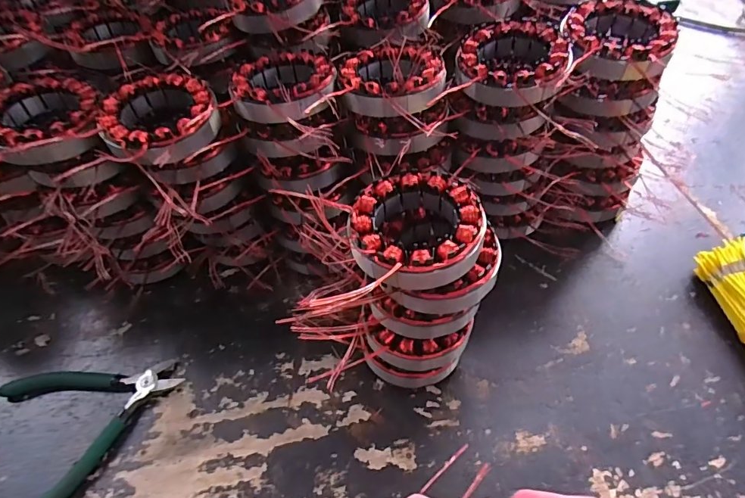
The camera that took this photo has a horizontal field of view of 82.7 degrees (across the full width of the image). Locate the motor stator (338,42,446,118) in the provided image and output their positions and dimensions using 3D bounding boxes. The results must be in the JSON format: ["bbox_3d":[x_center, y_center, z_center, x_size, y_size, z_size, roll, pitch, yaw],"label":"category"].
[{"bbox_3d":[0.017,-0.141,0.351,0.082,0.030,0.088,-2,51,2],"label":"motor stator"}]

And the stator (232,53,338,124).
[{"bbox_3d":[-0.070,-0.134,0.348,0.089,0.026,0.081,-2,51,2],"label":"stator"}]

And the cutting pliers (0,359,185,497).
[{"bbox_3d":[-0.257,0.136,0.361,0.118,0.009,0.144,28,58,24],"label":"cutting pliers"}]

